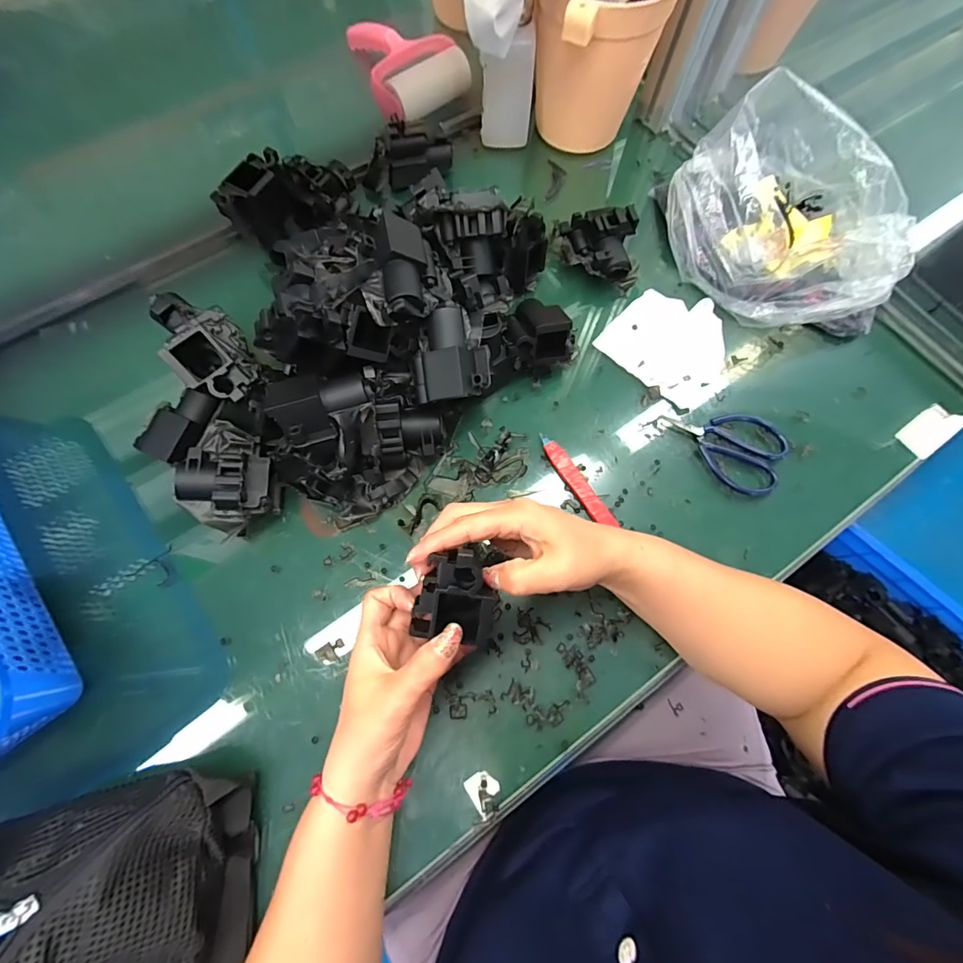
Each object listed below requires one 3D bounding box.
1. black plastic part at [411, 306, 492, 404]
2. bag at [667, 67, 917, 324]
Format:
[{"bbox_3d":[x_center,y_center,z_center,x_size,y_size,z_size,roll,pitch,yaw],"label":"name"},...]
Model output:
[{"bbox_3d":[-0.027,-0.100,0.365,0.054,0.040,0.071,-15,93,26],"label":"black plastic part"},{"bbox_3d":[0.289,-0.247,0.423,0.138,0.108,0.204,-33,76,-11],"label":"bag"}]

